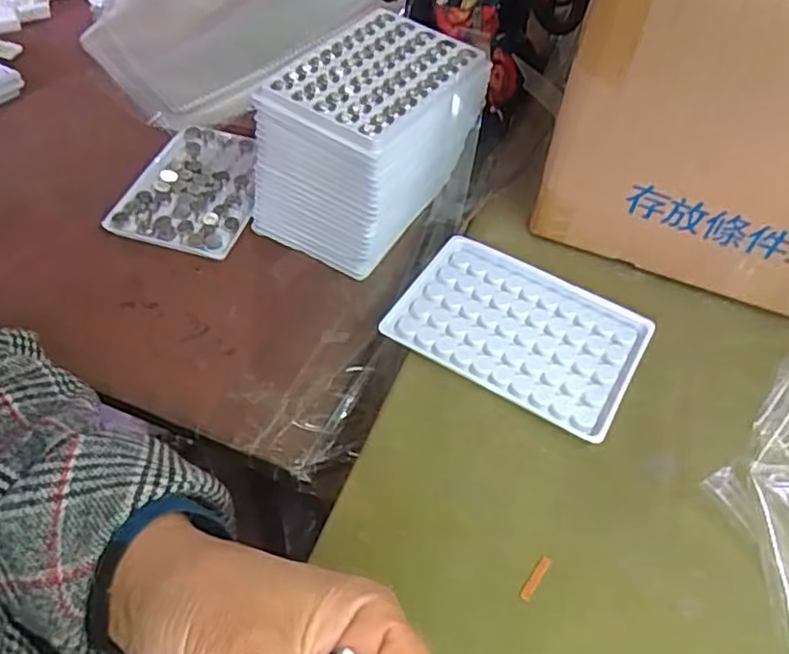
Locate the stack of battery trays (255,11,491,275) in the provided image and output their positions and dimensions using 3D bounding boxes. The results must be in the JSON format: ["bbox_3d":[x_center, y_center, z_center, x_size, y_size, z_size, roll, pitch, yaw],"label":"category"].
[{"bbox_3d":[-0.018,-0.121,0.447,0.106,0.115,0.126,27,55,18],"label":"stack of battery trays"}]

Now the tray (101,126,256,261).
[{"bbox_3d":[-0.142,-0.100,0.497,0.091,0.017,0.120,15,52,10],"label":"tray"}]

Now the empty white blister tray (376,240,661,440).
[{"bbox_3d":[0.069,0.001,0.373,0.129,0.009,0.090,26,55,18],"label":"empty white blister tray"}]

